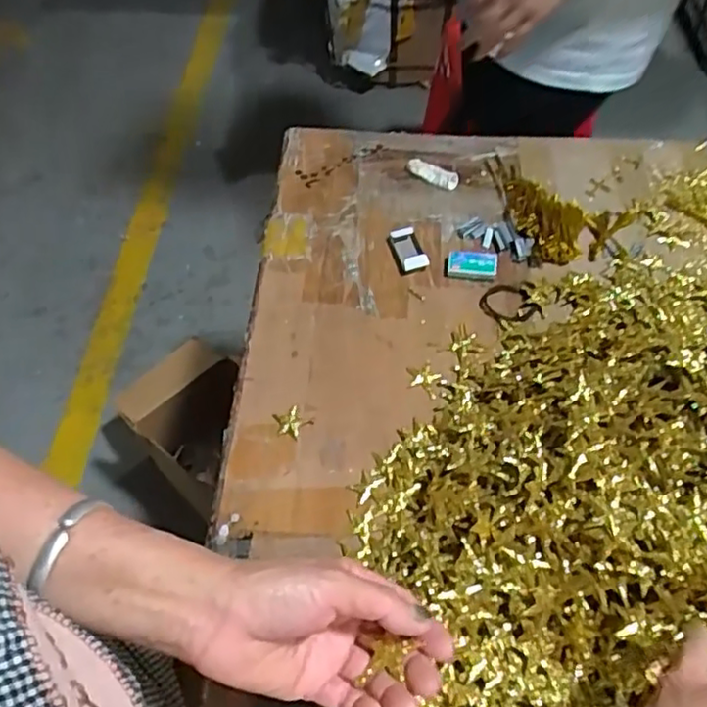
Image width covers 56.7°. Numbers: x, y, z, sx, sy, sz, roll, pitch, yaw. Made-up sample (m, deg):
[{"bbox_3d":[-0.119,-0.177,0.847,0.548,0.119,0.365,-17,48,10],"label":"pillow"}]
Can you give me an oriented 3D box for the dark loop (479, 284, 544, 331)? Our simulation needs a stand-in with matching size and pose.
[{"bbox_3d":[0.164,-0.050,0.682,0.060,0.006,0.052,-10,57,-6],"label":"dark loop"}]

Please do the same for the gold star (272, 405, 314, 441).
[{"bbox_3d":[-0.060,0.065,0.622,0.030,0.005,0.034,-40,64,-23],"label":"gold star"}]

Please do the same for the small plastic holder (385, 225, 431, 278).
[{"bbox_3d":[0.059,-0.115,0.719,0.032,0.018,0.062,-14,57,-9],"label":"small plastic holder"}]

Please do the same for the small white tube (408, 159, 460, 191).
[{"bbox_3d":[0.096,-0.218,0.789,0.066,0.011,0.021,29,65,16],"label":"small white tube"}]

